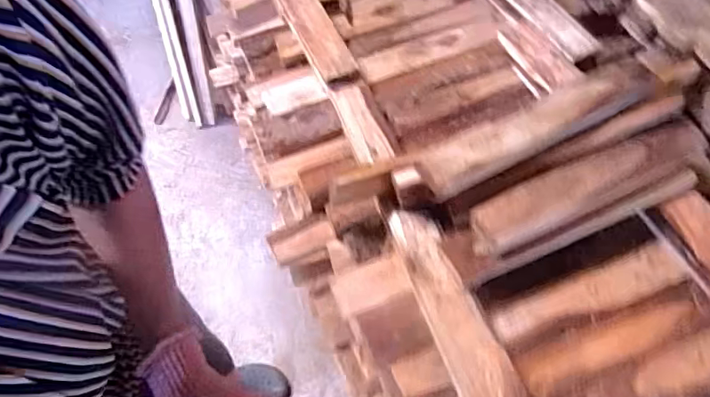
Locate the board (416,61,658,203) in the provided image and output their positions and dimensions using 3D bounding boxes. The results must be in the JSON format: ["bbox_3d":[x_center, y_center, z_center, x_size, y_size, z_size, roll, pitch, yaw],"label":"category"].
[{"bbox_3d":[0.212,-0.087,0.580,0.306,0.022,0.052,-26,61,-12],"label":"board"}]

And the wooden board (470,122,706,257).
[{"bbox_3d":[0.265,-0.014,0.582,0.298,0.018,0.064,-21,84,-9],"label":"wooden board"}]

